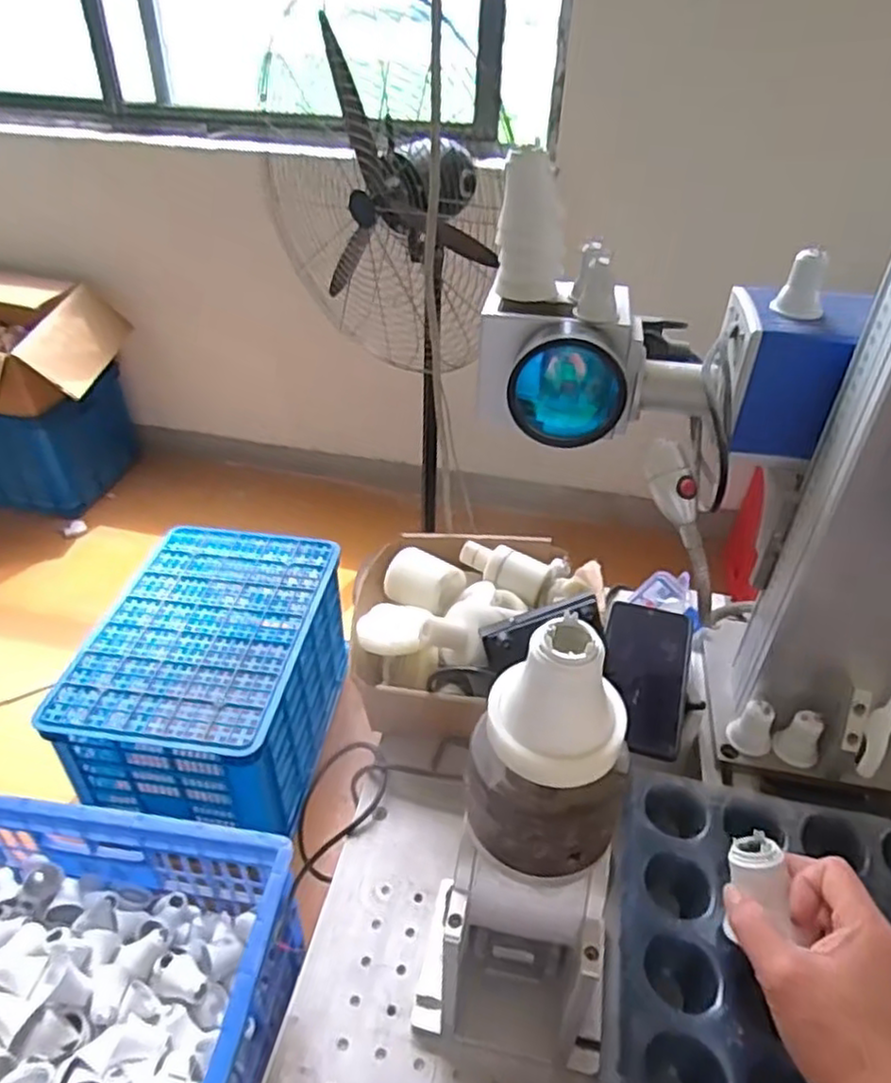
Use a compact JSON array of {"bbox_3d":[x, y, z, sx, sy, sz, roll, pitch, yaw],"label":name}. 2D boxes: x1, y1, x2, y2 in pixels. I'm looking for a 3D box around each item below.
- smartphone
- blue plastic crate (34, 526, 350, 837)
[{"bbox_3d":[0.169,0.115,0.595,0.070,0.013,0.160,13,40,13],"label":"smartphone"},{"bbox_3d":[-0.474,0.274,1.488,0.413,0.304,0.602,8,39,7],"label":"blue plastic crate"}]

